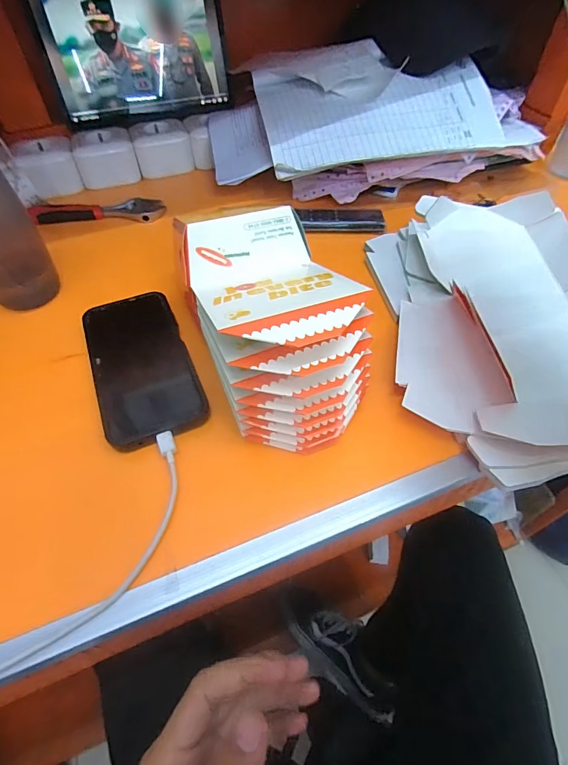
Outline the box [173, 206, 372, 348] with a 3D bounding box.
[{"bbox_3d":[-0.012,-0.074,0.286,0.103,0.046,0.151,-14,42,-9],"label":"box"}]

